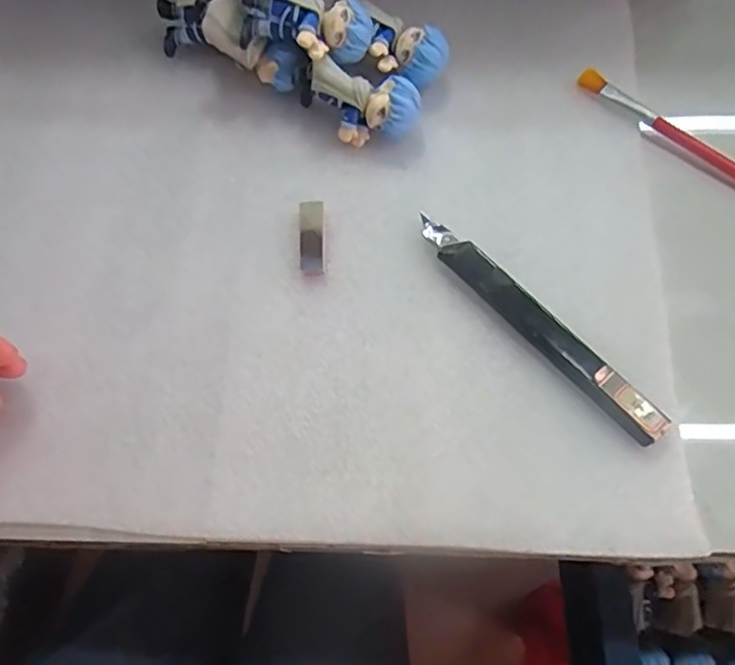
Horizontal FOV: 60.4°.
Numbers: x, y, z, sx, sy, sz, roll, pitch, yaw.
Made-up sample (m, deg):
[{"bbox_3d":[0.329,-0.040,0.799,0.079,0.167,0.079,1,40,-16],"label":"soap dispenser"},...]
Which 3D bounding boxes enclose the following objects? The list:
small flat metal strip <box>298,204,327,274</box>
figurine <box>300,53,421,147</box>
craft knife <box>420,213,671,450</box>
[{"bbox_3d":[-0.026,-0.045,0.302,0.012,0.005,0.037,-4,67,1],"label":"small flat metal strip"},{"bbox_3d":[-0.006,-0.112,0.315,0.060,0.034,0.024,14,69,9],"label":"figurine"},{"bbox_3d":[0.074,-0.004,0.278,0.014,0.010,0.135,-40,71,-13],"label":"craft knife"}]

